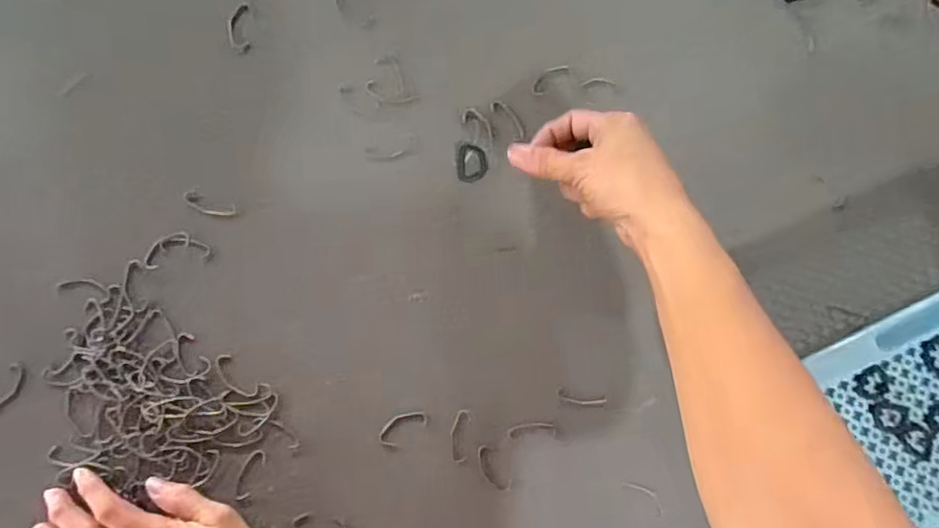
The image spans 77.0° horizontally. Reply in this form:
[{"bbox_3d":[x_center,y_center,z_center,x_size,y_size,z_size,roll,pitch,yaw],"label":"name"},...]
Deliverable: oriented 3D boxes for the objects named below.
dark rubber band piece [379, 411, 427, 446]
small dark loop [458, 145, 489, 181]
[{"bbox_3d":[-0.050,0.121,0.439,0.037,0.004,0.020,-38,89,-8],"label":"dark rubber band piece"},{"bbox_3d":[0.003,-0.079,0.465,0.023,0.004,0.030,-4,85,-6],"label":"small dark loop"}]

